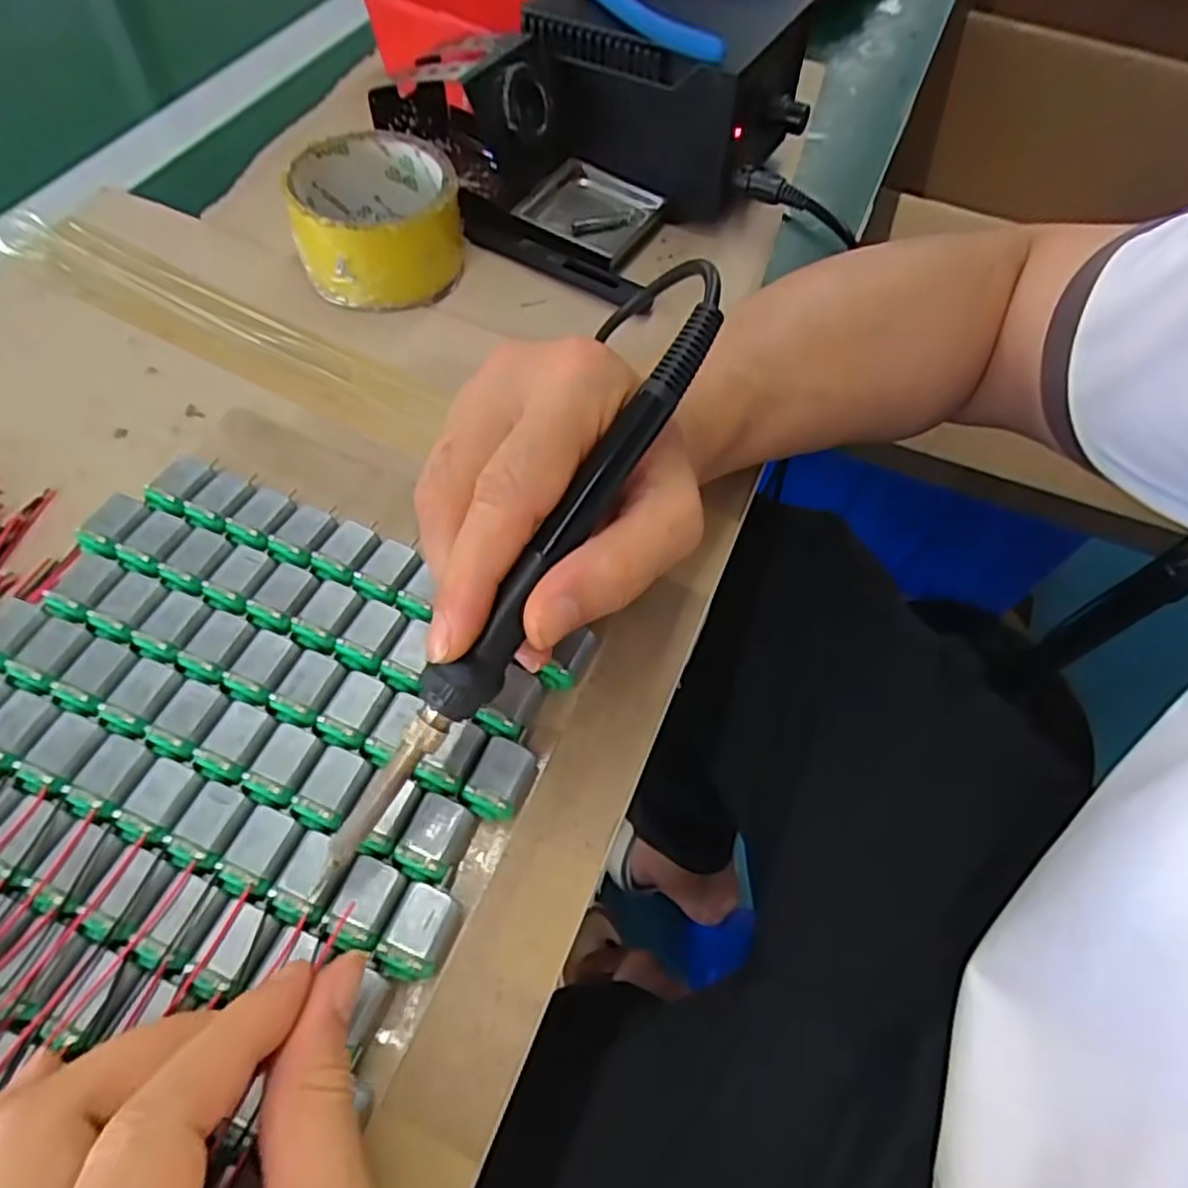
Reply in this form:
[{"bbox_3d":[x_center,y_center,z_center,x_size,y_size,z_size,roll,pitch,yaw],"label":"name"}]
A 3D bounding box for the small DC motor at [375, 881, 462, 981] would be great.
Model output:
[{"bbox_3d":[-0.056,0.109,0.230,0.019,0.017,0.026,20,61,7],"label":"small DC motor"}]

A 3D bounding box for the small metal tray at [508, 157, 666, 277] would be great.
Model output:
[{"bbox_3d":[-0.002,-0.224,0.416,0.069,0.015,0.065,28,63,11],"label":"small metal tray"}]

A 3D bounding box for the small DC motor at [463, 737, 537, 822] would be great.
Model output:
[{"bbox_3d":[-0.033,0.068,0.255,0.019,0.018,0.026,23,62,9],"label":"small DC motor"}]

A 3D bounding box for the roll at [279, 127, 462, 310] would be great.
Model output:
[{"bbox_3d":[-0.112,-0.197,0.375,0.081,0.046,0.082,2,61,-3],"label":"roll"}]

